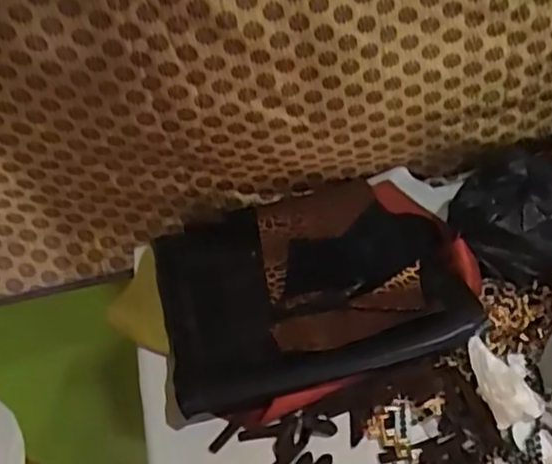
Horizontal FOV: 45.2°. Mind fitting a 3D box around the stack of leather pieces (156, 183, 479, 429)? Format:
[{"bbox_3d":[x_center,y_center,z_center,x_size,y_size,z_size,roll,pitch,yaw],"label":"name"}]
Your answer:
[{"bbox_3d":[0.027,0.038,0.579,0.253,0.043,0.225,-15,48,-9],"label":"stack of leather pieces"}]

